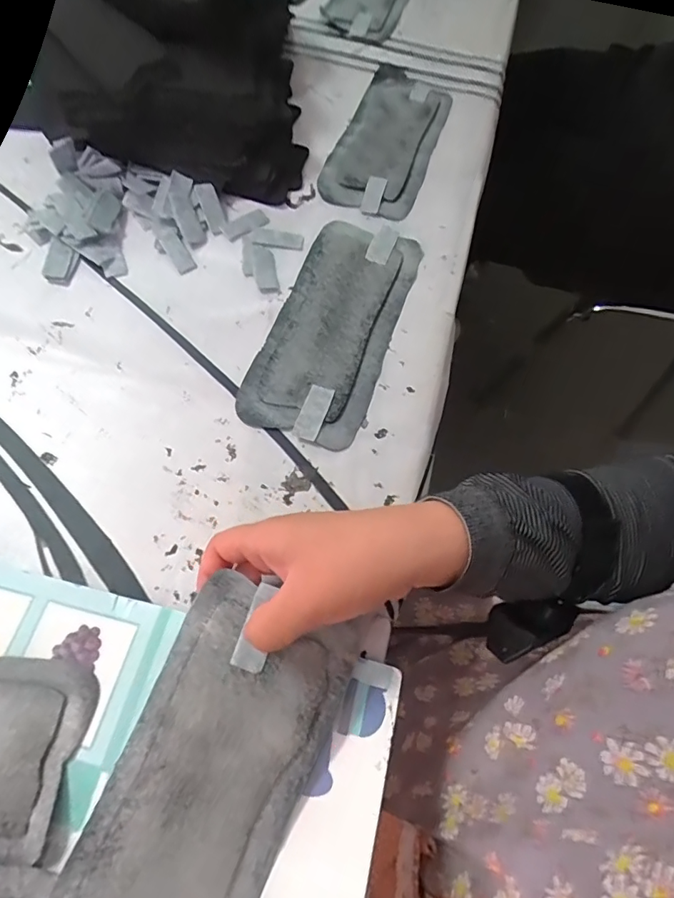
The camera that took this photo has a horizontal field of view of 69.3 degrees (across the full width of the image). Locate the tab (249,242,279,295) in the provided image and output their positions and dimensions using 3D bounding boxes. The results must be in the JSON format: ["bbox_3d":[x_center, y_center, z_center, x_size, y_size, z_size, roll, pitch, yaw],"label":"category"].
[{"bbox_3d":[-0.068,-0.169,0.455,0.021,0.004,0.059,-10,64,-8],"label":"tab"}]

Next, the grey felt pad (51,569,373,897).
[{"bbox_3d":[-0.073,0.185,0.255,0.096,0.014,0.221,24,72,6],"label":"grey felt pad"}]

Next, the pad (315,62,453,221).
[{"bbox_3d":[0.062,-0.366,0.566,0.104,0.010,0.282,18,64,6],"label":"pad"}]

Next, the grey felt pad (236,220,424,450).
[{"bbox_3d":[0.000,-0.113,0.432,0.100,0.012,0.240,18,64,6],"label":"grey felt pad"}]

